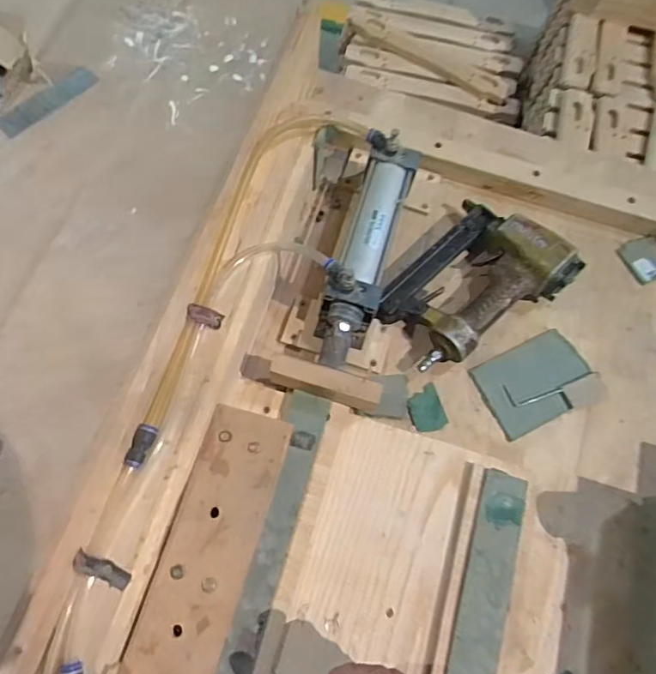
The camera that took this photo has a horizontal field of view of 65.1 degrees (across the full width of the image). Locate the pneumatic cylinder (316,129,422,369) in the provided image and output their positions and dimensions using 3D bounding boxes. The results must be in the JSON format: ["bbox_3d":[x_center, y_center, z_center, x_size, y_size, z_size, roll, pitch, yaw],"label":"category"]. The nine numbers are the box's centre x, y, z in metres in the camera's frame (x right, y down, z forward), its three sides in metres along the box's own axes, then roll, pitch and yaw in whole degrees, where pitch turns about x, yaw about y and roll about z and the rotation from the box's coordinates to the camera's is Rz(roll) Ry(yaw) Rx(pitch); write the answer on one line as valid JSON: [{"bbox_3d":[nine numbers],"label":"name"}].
[{"bbox_3d":[0.041,-0.094,0.599,0.066,0.091,0.280,16,70,2],"label":"pneumatic cylinder"}]

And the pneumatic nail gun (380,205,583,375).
[{"bbox_3d":[0.166,-0.068,0.608,0.213,0.057,0.153,-36,77,-15],"label":"pneumatic nail gun"}]

